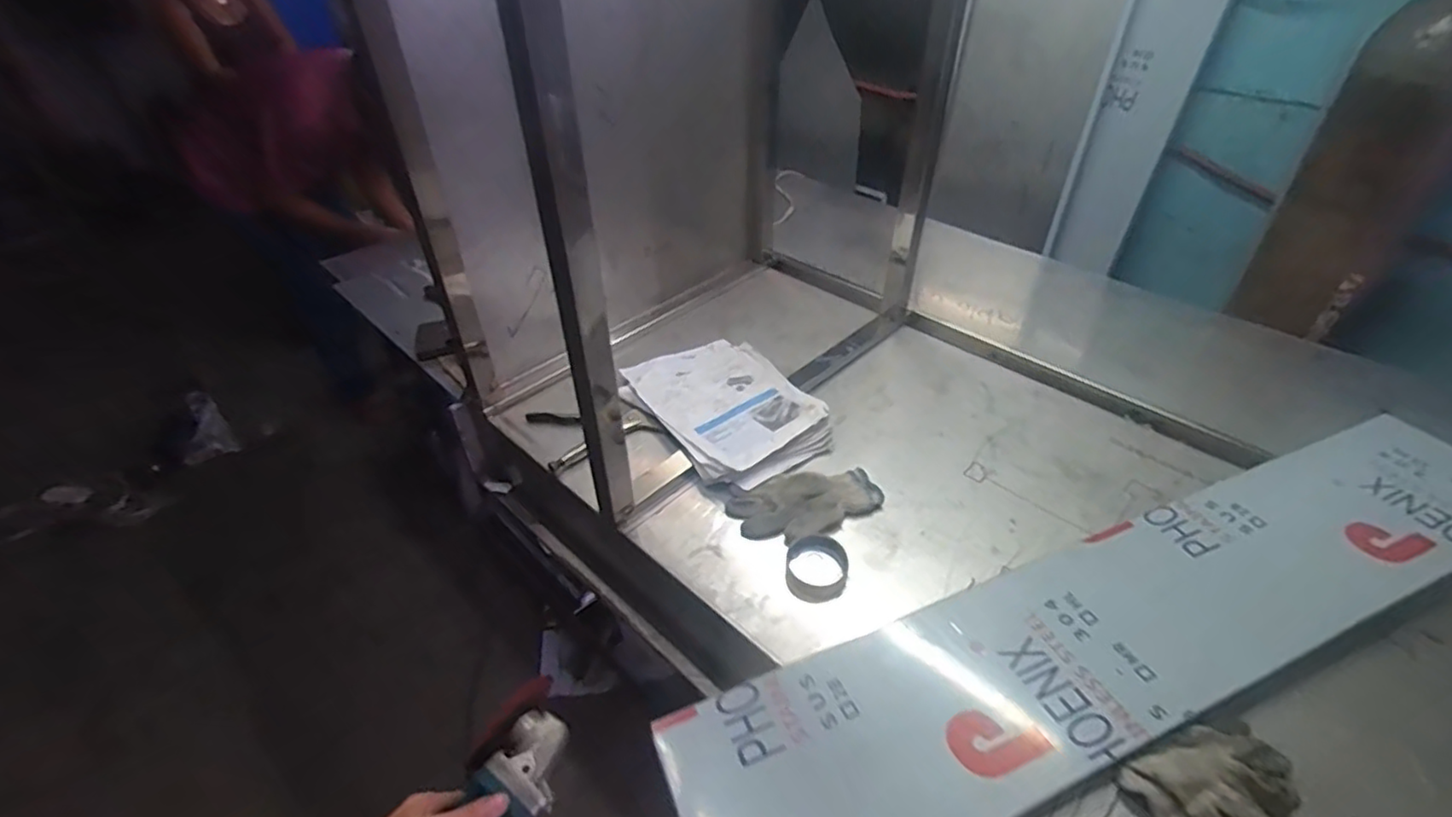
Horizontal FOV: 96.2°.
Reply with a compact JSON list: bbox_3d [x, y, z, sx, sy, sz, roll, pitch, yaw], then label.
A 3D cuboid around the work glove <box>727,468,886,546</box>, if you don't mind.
[{"bbox_3d":[0.116,0.133,0.911,0.208,0.032,0.109,-10,39,-12],"label":"work glove"}]

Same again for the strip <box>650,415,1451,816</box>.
[{"bbox_3d":[0.491,0.234,0.758,1.144,0.011,0.223,-16,39,-16],"label":"strip"}]

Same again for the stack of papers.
[{"bbox_3d":[0.000,-0.013,1.084,0.261,0.034,0.354,-25,45,-28],"label":"stack of papers"}]

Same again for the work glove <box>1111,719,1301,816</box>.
[{"bbox_3d":[0.474,0.370,0.616,0.163,0.026,0.116,-14,40,-17],"label":"work glove"}]

